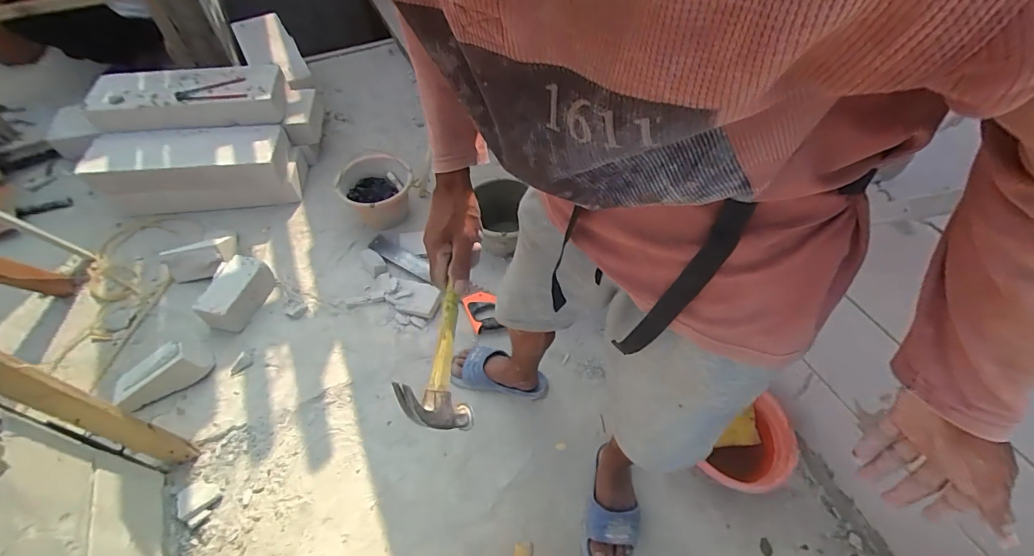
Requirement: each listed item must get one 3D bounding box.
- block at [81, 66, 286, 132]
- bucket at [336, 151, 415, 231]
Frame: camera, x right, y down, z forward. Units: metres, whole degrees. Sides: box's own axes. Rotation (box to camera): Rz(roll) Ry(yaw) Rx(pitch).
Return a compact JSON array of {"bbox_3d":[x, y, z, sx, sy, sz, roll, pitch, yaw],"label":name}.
[{"bbox_3d":[-1.078,-0.591,1.458,0.563,0.108,0.215,-8,54,-6],"label":"block"},{"bbox_3d":[-0.457,-0.294,1.463,0.224,0.139,0.222,-1,53,0],"label":"bucket"}]

